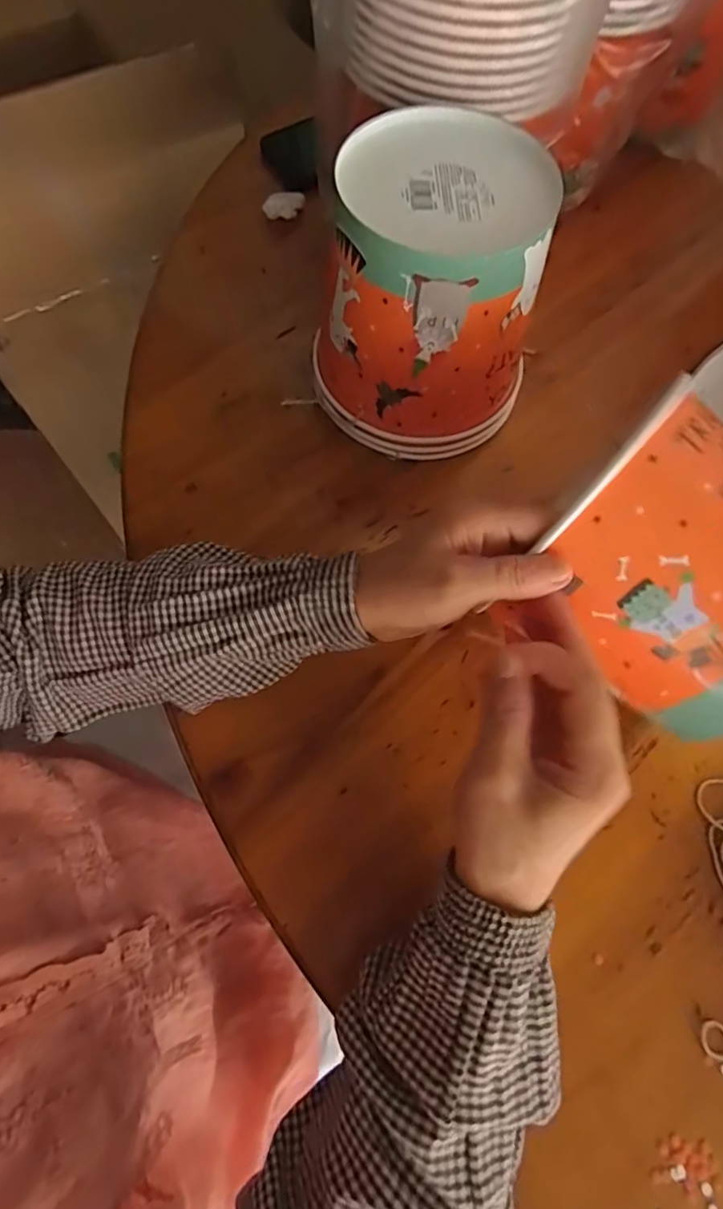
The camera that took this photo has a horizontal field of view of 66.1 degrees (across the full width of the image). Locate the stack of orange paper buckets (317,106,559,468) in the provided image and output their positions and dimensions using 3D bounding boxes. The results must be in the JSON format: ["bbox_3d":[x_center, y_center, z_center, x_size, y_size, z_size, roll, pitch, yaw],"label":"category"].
[{"bbox_3d":[0.043,-0.203,0.384,0.148,0.156,0.133,3,68,-1],"label":"stack of orange paper buckets"}]

